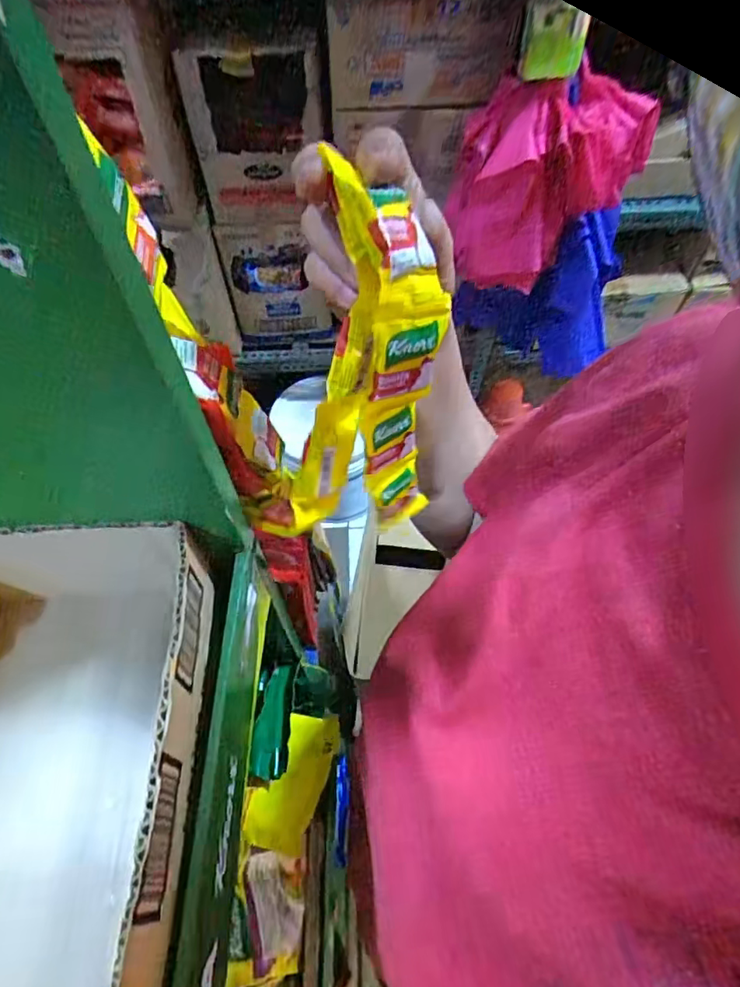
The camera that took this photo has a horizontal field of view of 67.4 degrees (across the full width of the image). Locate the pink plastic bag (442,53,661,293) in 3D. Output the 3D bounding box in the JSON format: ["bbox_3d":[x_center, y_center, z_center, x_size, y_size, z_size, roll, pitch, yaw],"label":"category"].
[{"bbox_3d":[0.278,-0.479,0.873,0.287,0.267,0.121,2,57,3],"label":"pink plastic bag"}]

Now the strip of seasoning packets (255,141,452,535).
[{"bbox_3d":[-0.003,-0.038,0.275,0.051,0.204,0.084,20,48,14],"label":"strip of seasoning packets"}]

